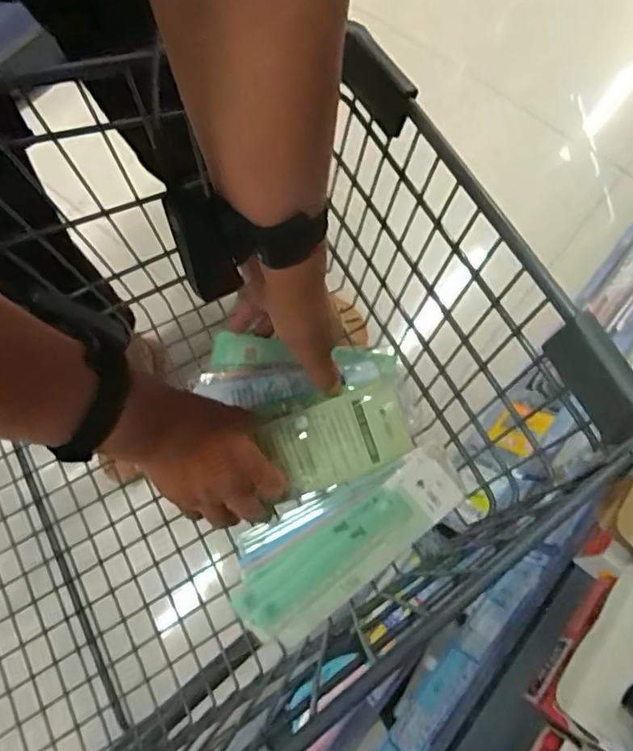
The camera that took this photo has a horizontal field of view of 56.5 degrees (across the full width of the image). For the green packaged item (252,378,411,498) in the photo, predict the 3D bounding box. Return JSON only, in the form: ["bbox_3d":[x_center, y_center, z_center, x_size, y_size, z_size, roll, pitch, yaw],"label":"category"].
[{"bbox_3d":[0.019,0.057,0.532,0.121,0.012,0.073,-21,101,-1],"label":"green packaged item"}]

